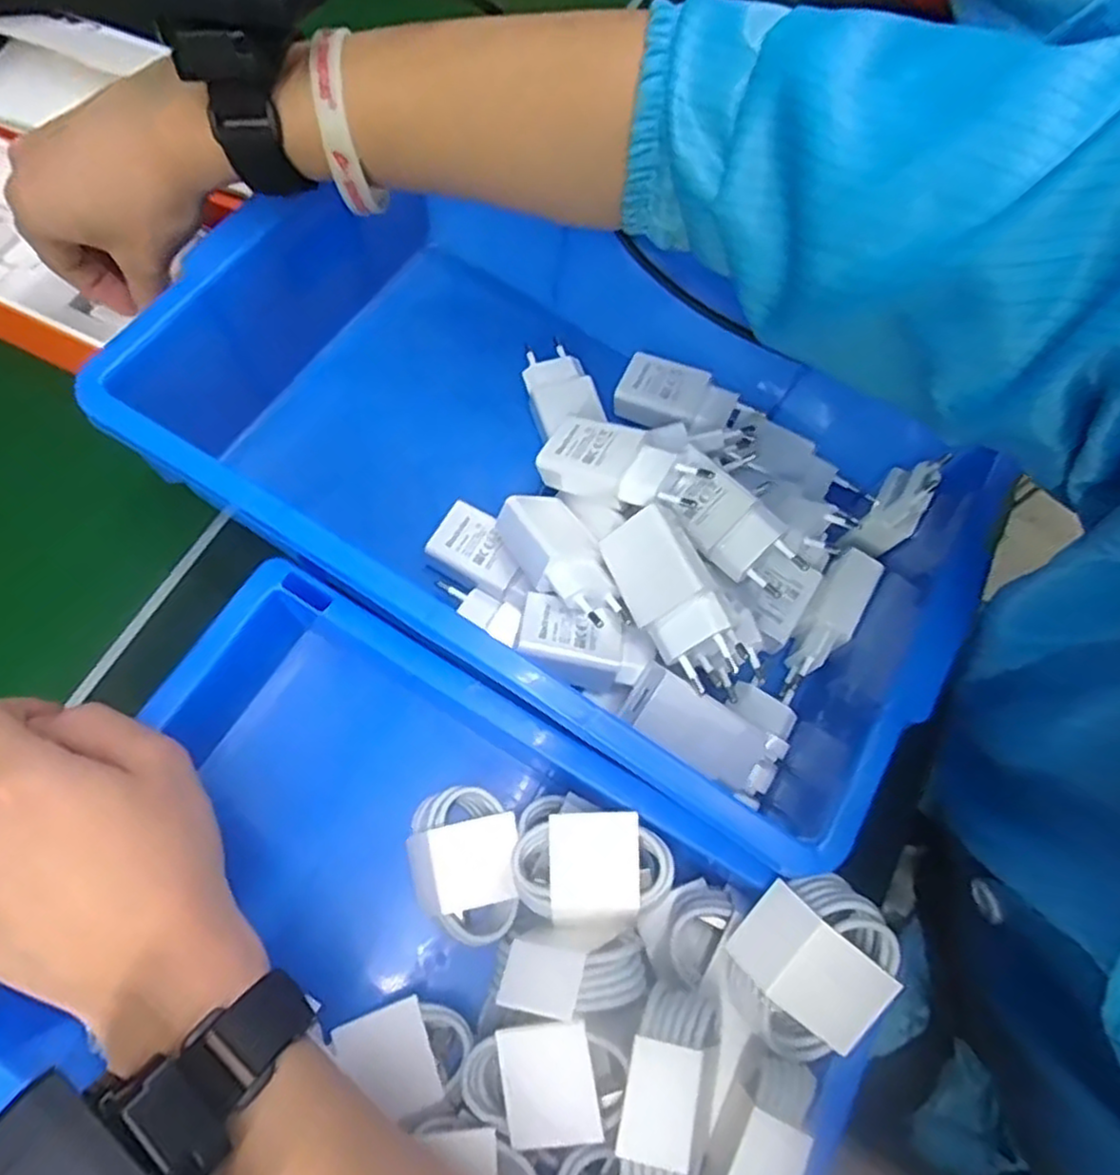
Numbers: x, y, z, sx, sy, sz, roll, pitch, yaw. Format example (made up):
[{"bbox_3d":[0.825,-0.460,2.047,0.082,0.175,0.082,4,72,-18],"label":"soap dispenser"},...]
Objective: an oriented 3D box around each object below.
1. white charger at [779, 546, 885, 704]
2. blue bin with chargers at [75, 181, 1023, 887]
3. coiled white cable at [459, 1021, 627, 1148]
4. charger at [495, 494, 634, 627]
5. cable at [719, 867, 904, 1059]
[{"bbox_3d":[0.139,0.020,0.376,0.023,0.032,0.083,31,72,8],"label":"white charger"},{"bbox_3d":[0.009,-0.055,0.374,0.368,0.098,0.232,33,72,9],"label":"blue bin with chargers"},{"bbox_3d":[-0.006,0.183,0.272,0.062,0.017,0.038,-12,75,14],"label":"coiled white cable"},{"bbox_3d":[0.003,-0.010,0.347,0.037,0.026,0.075,-12,65,-36],"label":"charger"},{"bbox_3d":[0.095,0.142,0.271,0.060,0.023,0.053,-41,77,-15],"label":"cable"}]

